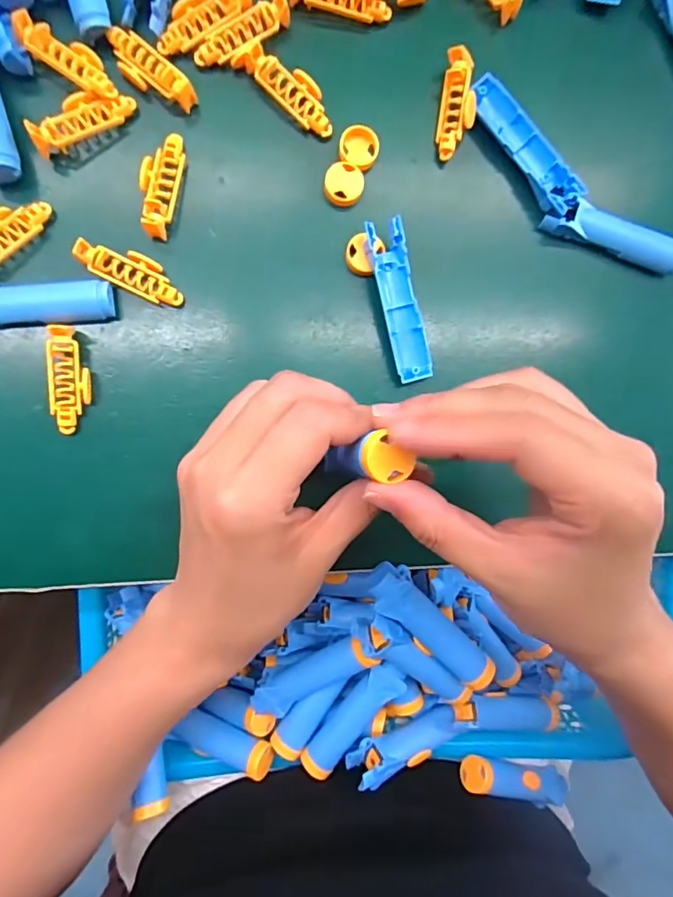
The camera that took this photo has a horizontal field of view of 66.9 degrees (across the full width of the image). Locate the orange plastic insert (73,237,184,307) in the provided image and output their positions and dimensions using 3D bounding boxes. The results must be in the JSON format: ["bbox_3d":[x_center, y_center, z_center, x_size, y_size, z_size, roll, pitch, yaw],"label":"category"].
[{"bbox_3d":[-0.095,-0.082,0.238,0.047,0.014,0.018,23,87,-5],"label":"orange plastic insert"}]

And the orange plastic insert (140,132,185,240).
[{"bbox_3d":[-0.082,-0.124,0.238,0.017,0.013,0.049,9,89,-6],"label":"orange plastic insert"}]

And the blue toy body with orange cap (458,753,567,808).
[{"bbox_3d":[0.112,0.204,0.311,0.081,0.019,0.021,25,92,-25],"label":"blue toy body with orange cap"}]

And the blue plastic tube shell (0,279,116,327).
[{"bbox_3d":[-0.140,-0.065,0.233,0.074,0.012,0.019,-5,90,-6],"label":"blue plastic tube shell"}]

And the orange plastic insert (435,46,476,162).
[{"bbox_3d":[0.060,-0.170,0.252,0.015,0.009,0.048,6,89,-6],"label":"orange plastic insert"}]

